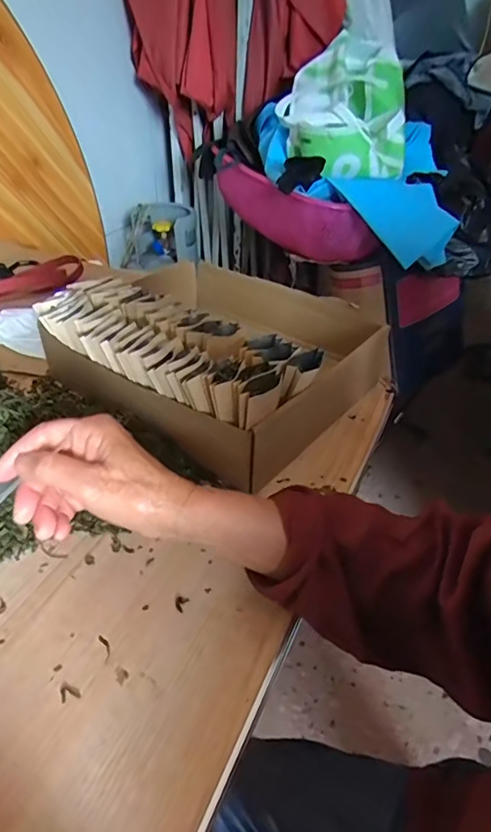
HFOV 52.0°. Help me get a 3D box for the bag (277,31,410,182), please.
[{"bbox_3d":[0.230,-0.746,1.206,0.289,0.147,0.481,0,60,9],"label":"bag"}]

